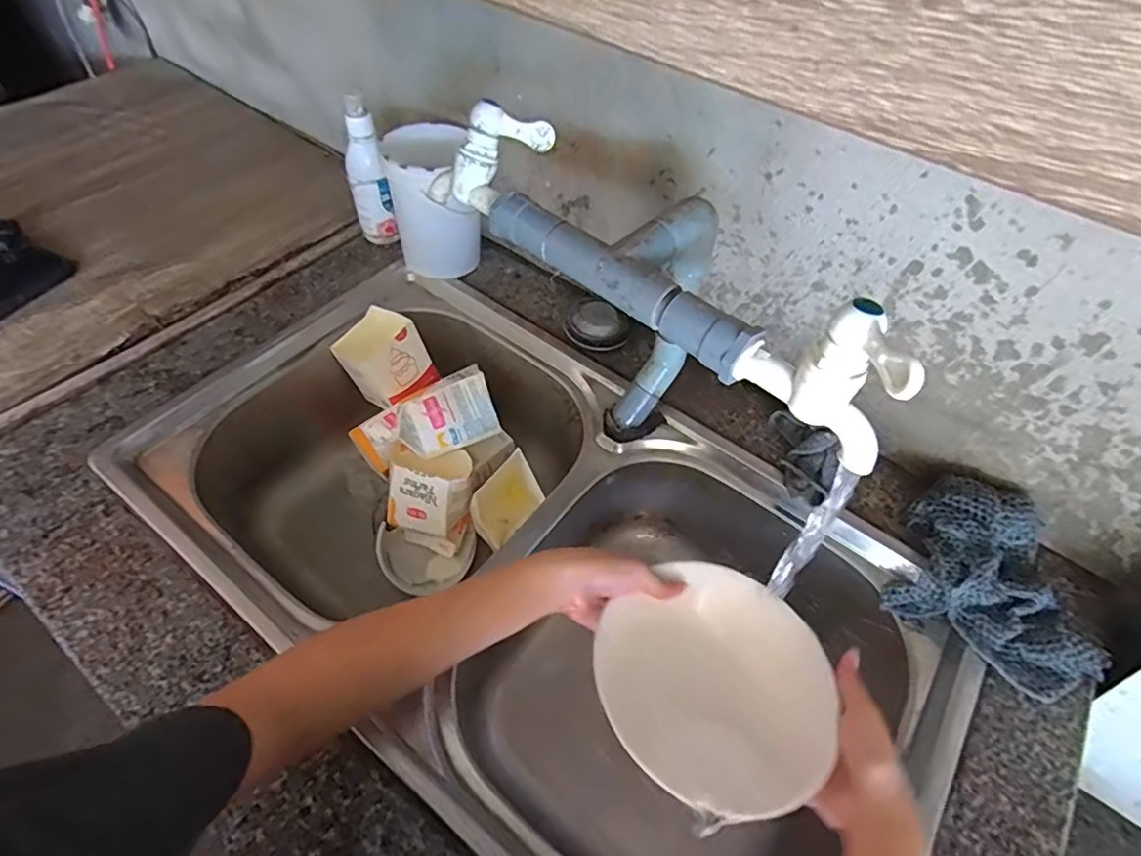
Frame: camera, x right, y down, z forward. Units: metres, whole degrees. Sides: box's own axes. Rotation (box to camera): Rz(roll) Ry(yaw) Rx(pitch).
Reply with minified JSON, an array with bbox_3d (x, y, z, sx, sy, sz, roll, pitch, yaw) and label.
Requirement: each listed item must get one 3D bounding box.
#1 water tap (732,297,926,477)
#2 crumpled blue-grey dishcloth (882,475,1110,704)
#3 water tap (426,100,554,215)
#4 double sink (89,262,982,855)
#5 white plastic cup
[{"bbox_3d":[0.142,-0.029,0.318,0.032,0.088,0.088,-26,59,-21],"label":"water tap"},{"bbox_3d":[0.381,0.128,0.501,0.163,0.053,0.147,36,58,20],"label":"crumpled blue-grey dishcloth"},{"bbox_3d":[-0.072,-0.215,0.465,0.114,0.051,0.045,-33,54,19],"label":"water tap"},{"bbox_3d":[-0.045,0.147,0.595,0.718,0.185,0.398,33,58,20],"label":"double sink"},{"bbox_3d":[-0.162,-0.260,0.685,0.092,0.152,0.089,2,53,-3],"label":"white plastic cup"}]

